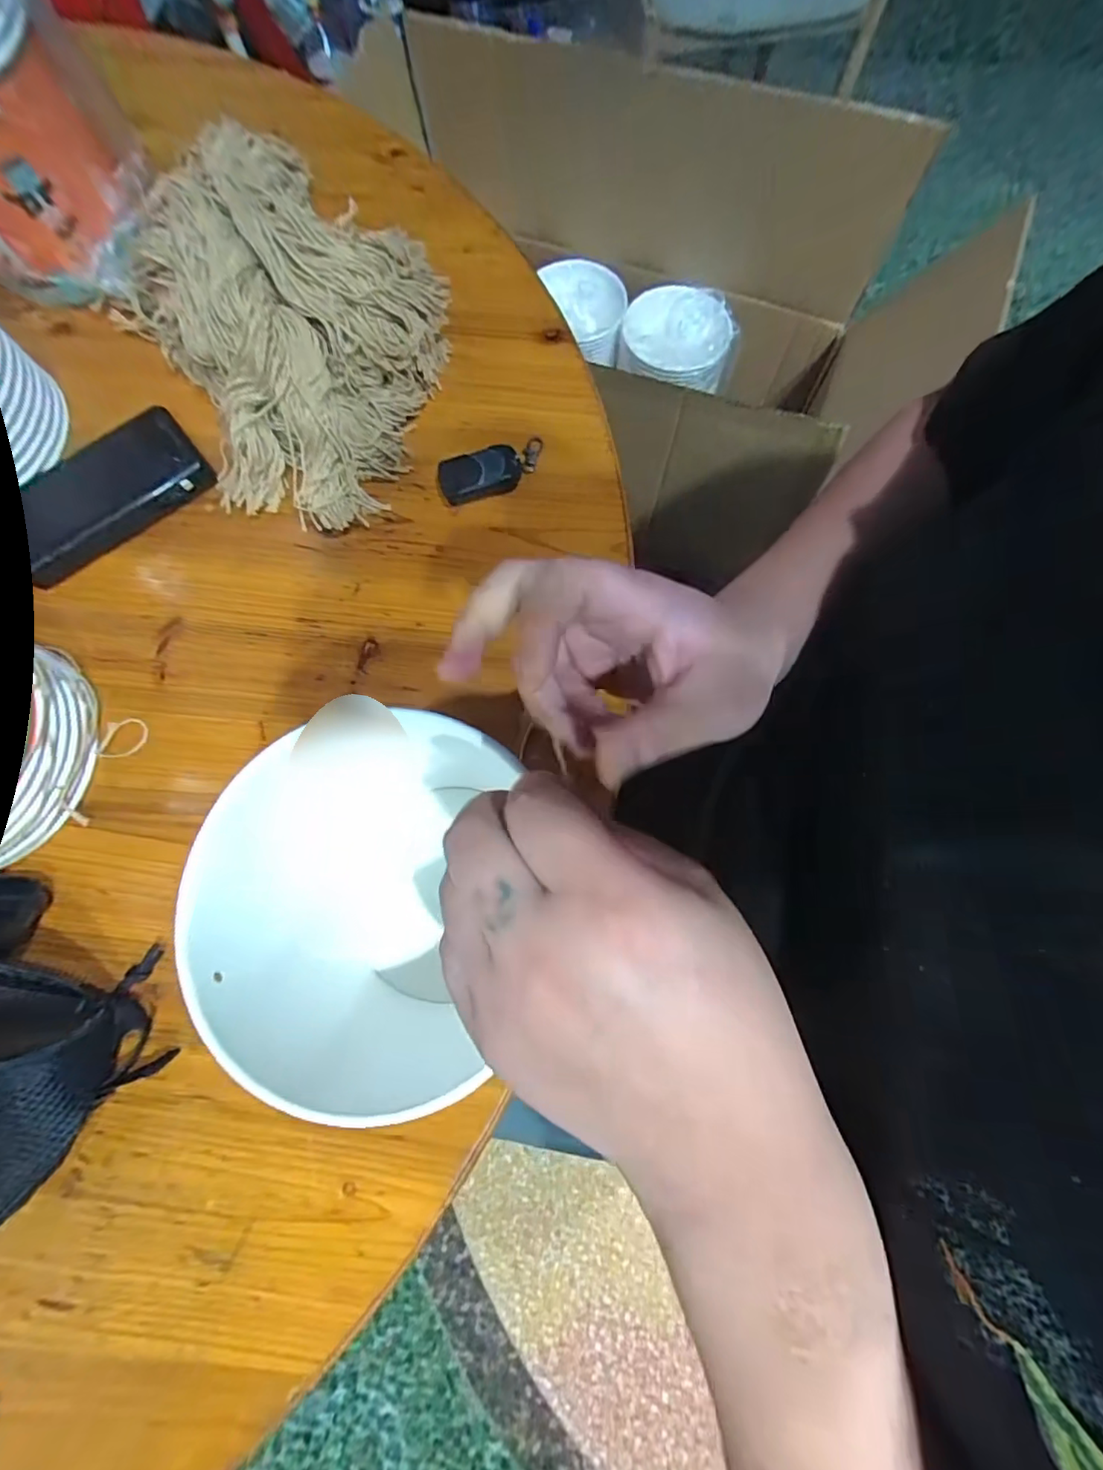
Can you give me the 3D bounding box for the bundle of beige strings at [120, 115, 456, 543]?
[{"bbox_3d":[-0.189,-0.311,0.416,0.229,0.102,0.284,-28,77,-7],"label":"bundle of beige strings"}]

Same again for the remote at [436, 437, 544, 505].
[{"bbox_3d":[-0.046,-0.207,0.432,0.085,0.019,0.039,-16,76,-4],"label":"remote"}]

